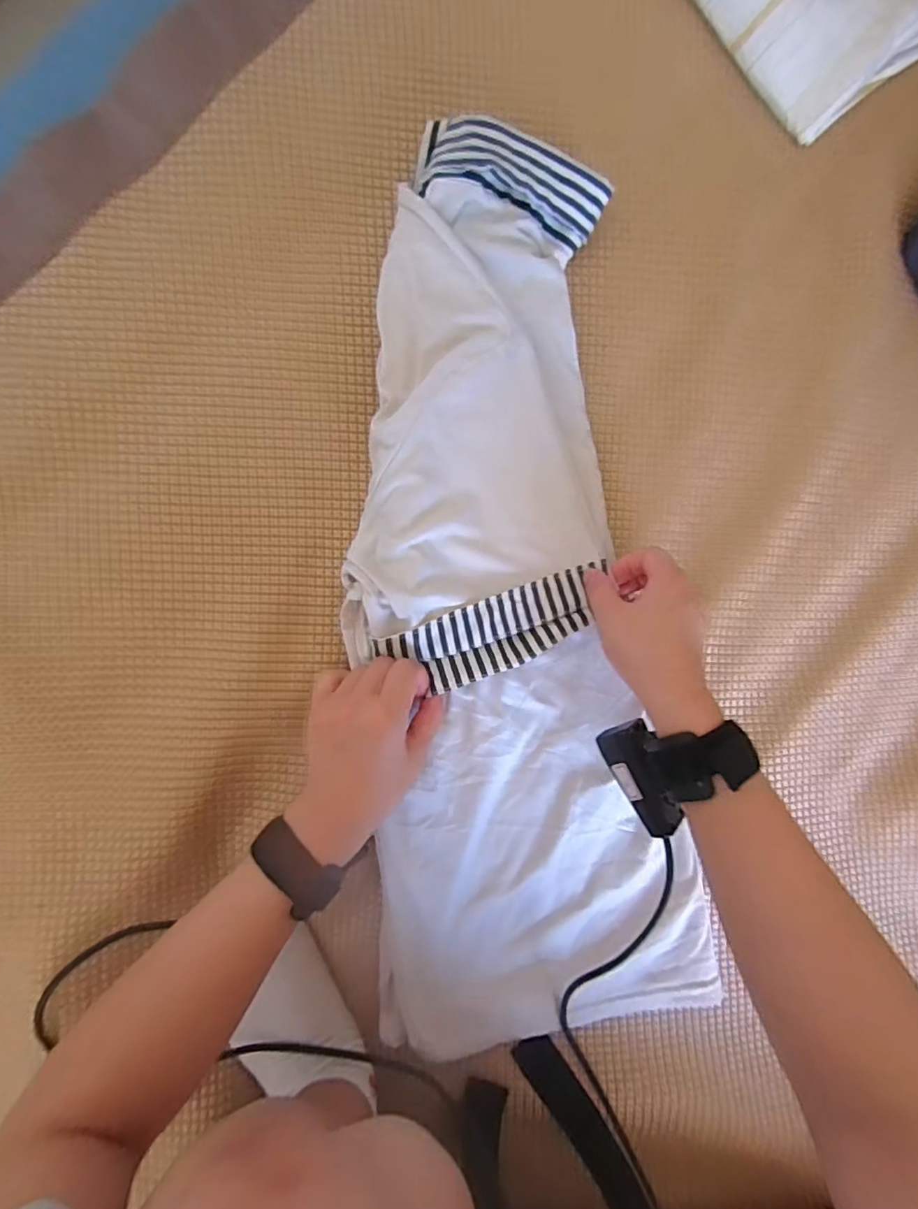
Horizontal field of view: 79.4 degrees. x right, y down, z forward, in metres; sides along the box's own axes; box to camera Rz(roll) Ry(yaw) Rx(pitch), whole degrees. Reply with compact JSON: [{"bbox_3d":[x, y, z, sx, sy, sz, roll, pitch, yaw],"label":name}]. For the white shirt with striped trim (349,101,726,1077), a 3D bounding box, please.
[{"bbox_3d":[0.039,0.018,0.395,0.222,0.036,0.625,-6,97,-7],"label":"white shirt with striped trim"}]

